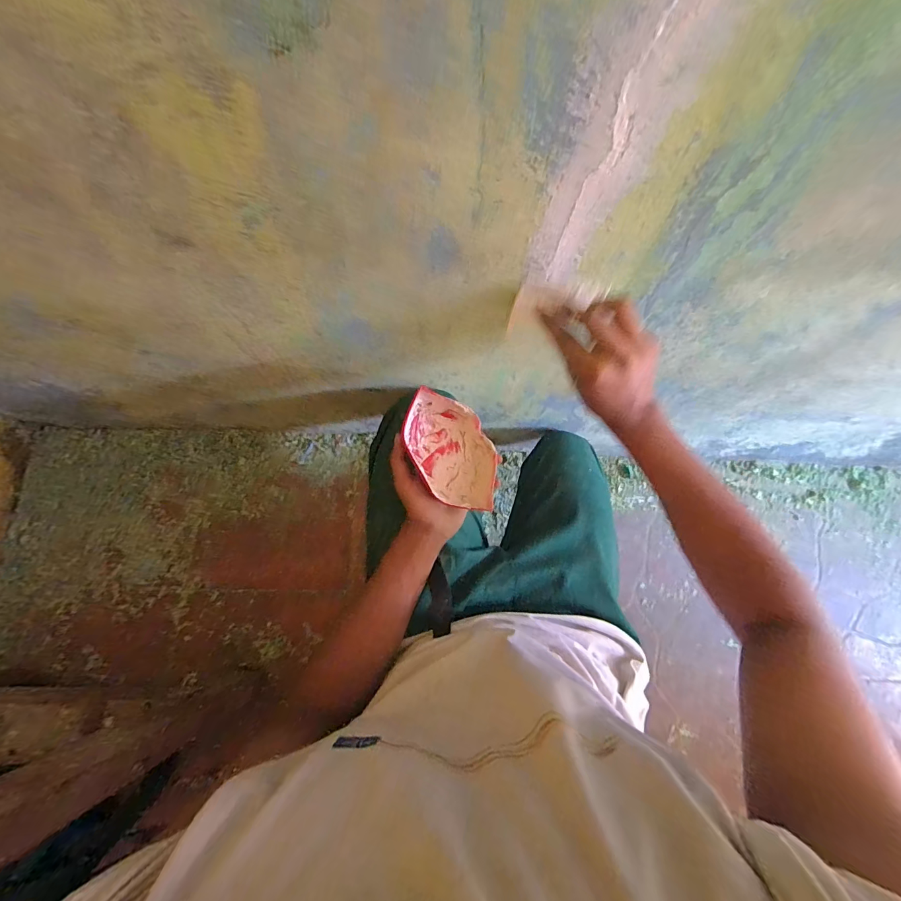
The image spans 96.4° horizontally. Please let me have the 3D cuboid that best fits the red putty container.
[{"bbox_3d":[0.000,0.000,0.466,0.087,0.047,0.145,-26,76,-8],"label":"red putty container"}]

